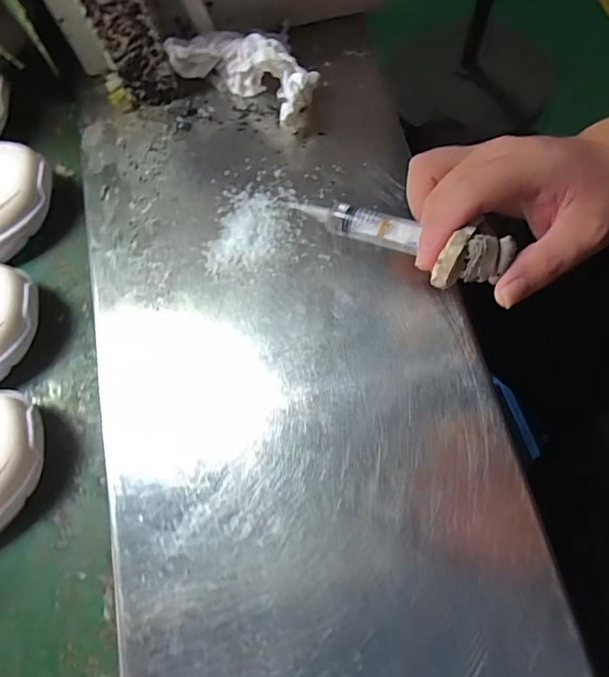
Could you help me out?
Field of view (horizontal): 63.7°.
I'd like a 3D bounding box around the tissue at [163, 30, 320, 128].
[{"bbox_3d":[-0.041,-0.190,0.356,0.102,0.045,0.044,30,76,14],"label":"tissue"}]

